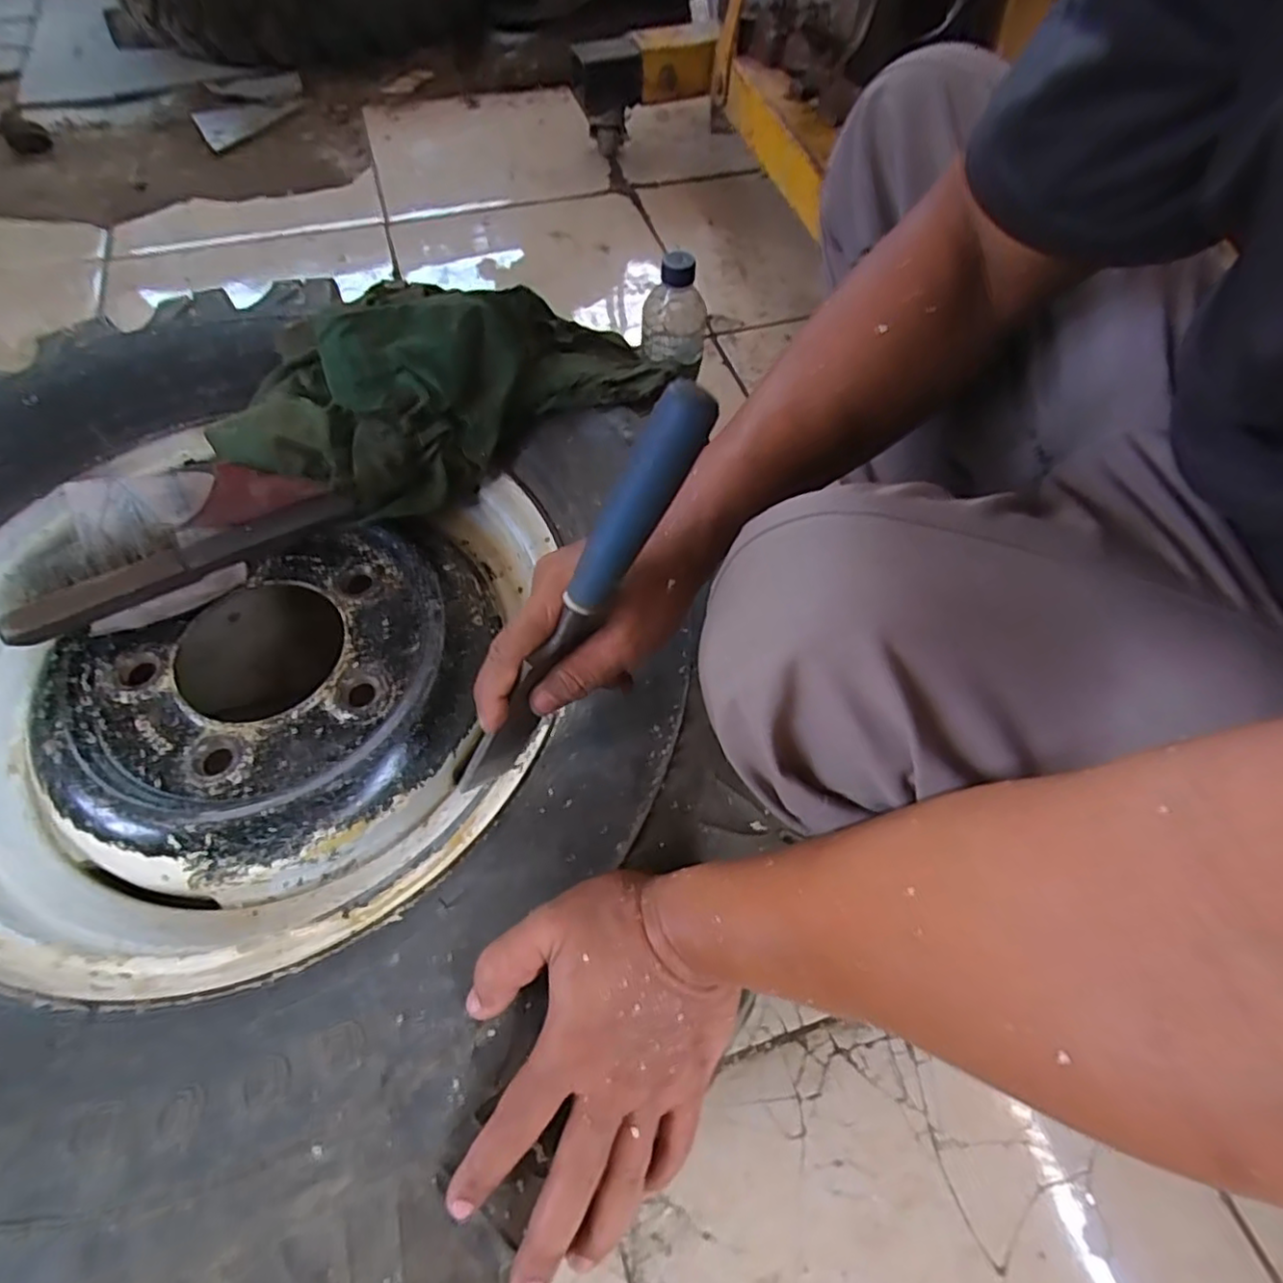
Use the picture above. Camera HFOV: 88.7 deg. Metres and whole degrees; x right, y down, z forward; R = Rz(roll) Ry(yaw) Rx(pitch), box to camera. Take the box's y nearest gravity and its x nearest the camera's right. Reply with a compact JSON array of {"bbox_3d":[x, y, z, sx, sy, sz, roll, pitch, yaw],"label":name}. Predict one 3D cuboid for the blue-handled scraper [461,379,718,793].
[{"bbox_3d":[-0.035,-0.008,0.313,0.021,0.244,0.016,47,35,22],"label":"blue-handled scraper"}]

